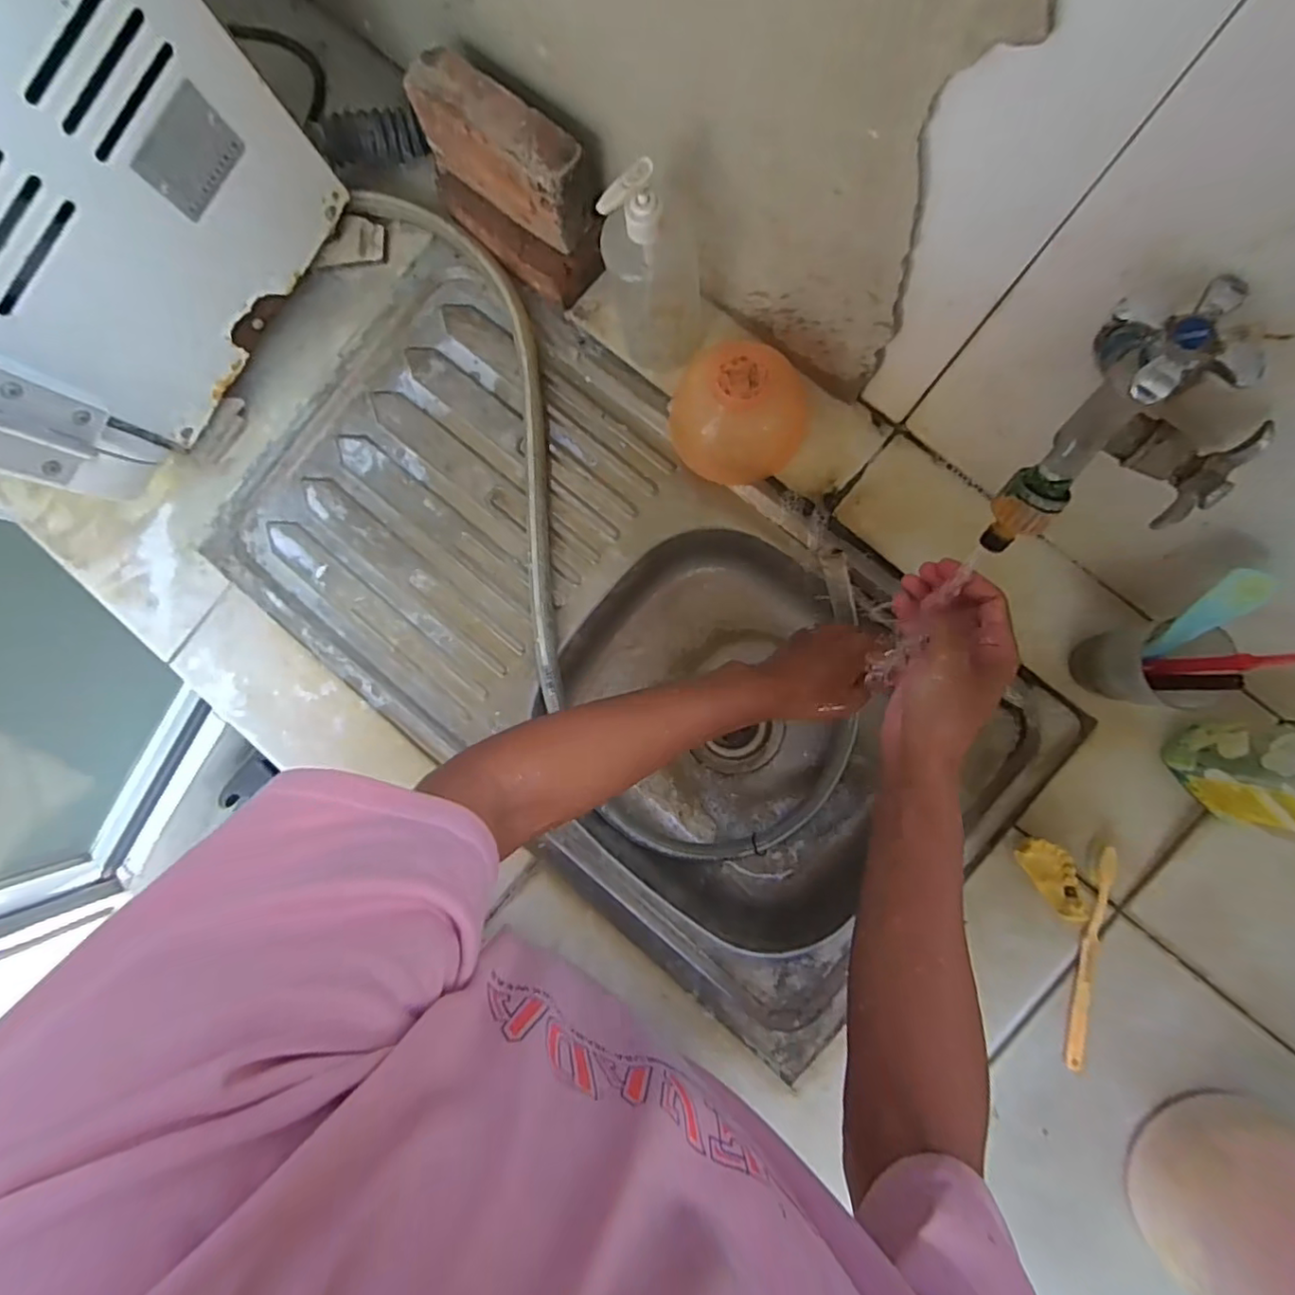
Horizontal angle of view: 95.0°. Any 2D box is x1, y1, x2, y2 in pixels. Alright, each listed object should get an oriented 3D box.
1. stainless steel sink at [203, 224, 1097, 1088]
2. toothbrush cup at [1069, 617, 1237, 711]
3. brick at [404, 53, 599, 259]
[{"bbox_3d":[-0.040,-0.018,0.607,0.743,0.137,0.409,40,92,6],"label":"stainless steel sink"},{"bbox_3d":[0.376,0.014,0.454,0.066,0.090,0.064,0,88,6],"label":"toothbrush cup"},{"bbox_3d":[-0.111,-0.397,0.480,0.160,0.076,0.052,38,92,6],"label":"brick"}]

